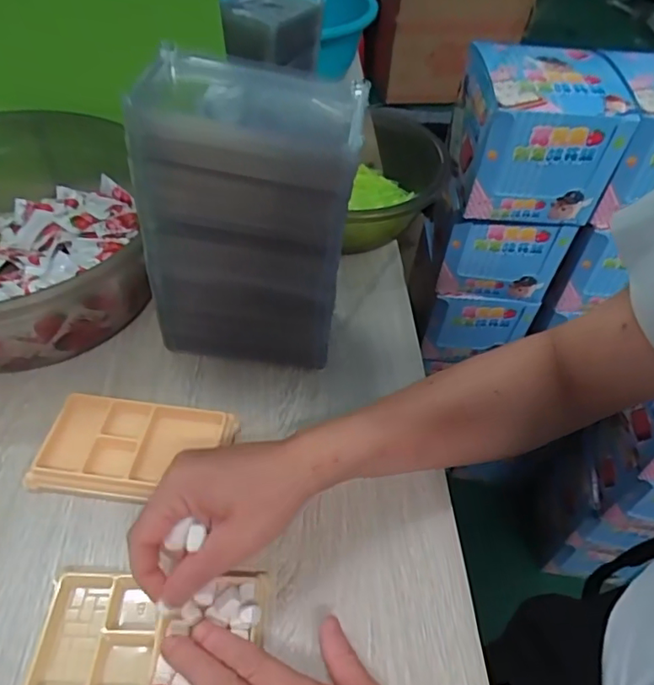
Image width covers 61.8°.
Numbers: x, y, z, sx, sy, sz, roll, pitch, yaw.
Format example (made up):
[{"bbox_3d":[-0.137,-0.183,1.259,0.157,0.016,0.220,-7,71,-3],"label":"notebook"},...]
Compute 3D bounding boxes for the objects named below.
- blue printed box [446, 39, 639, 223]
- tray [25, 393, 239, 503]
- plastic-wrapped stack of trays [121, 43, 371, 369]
[{"bbox_3d":[0.230,-0.241,0.621,0.152,0.130,0.160,3,49,-2],"label":"blue printed box"},{"bbox_3d":[-0.142,0.079,0.406,0.131,0.014,0.074,8,49,2],"label":"tray"},{"bbox_3d":[-0.055,-0.083,0.408,0.145,0.223,0.077,7,49,1],"label":"plastic-wrapped stack of trays"}]

